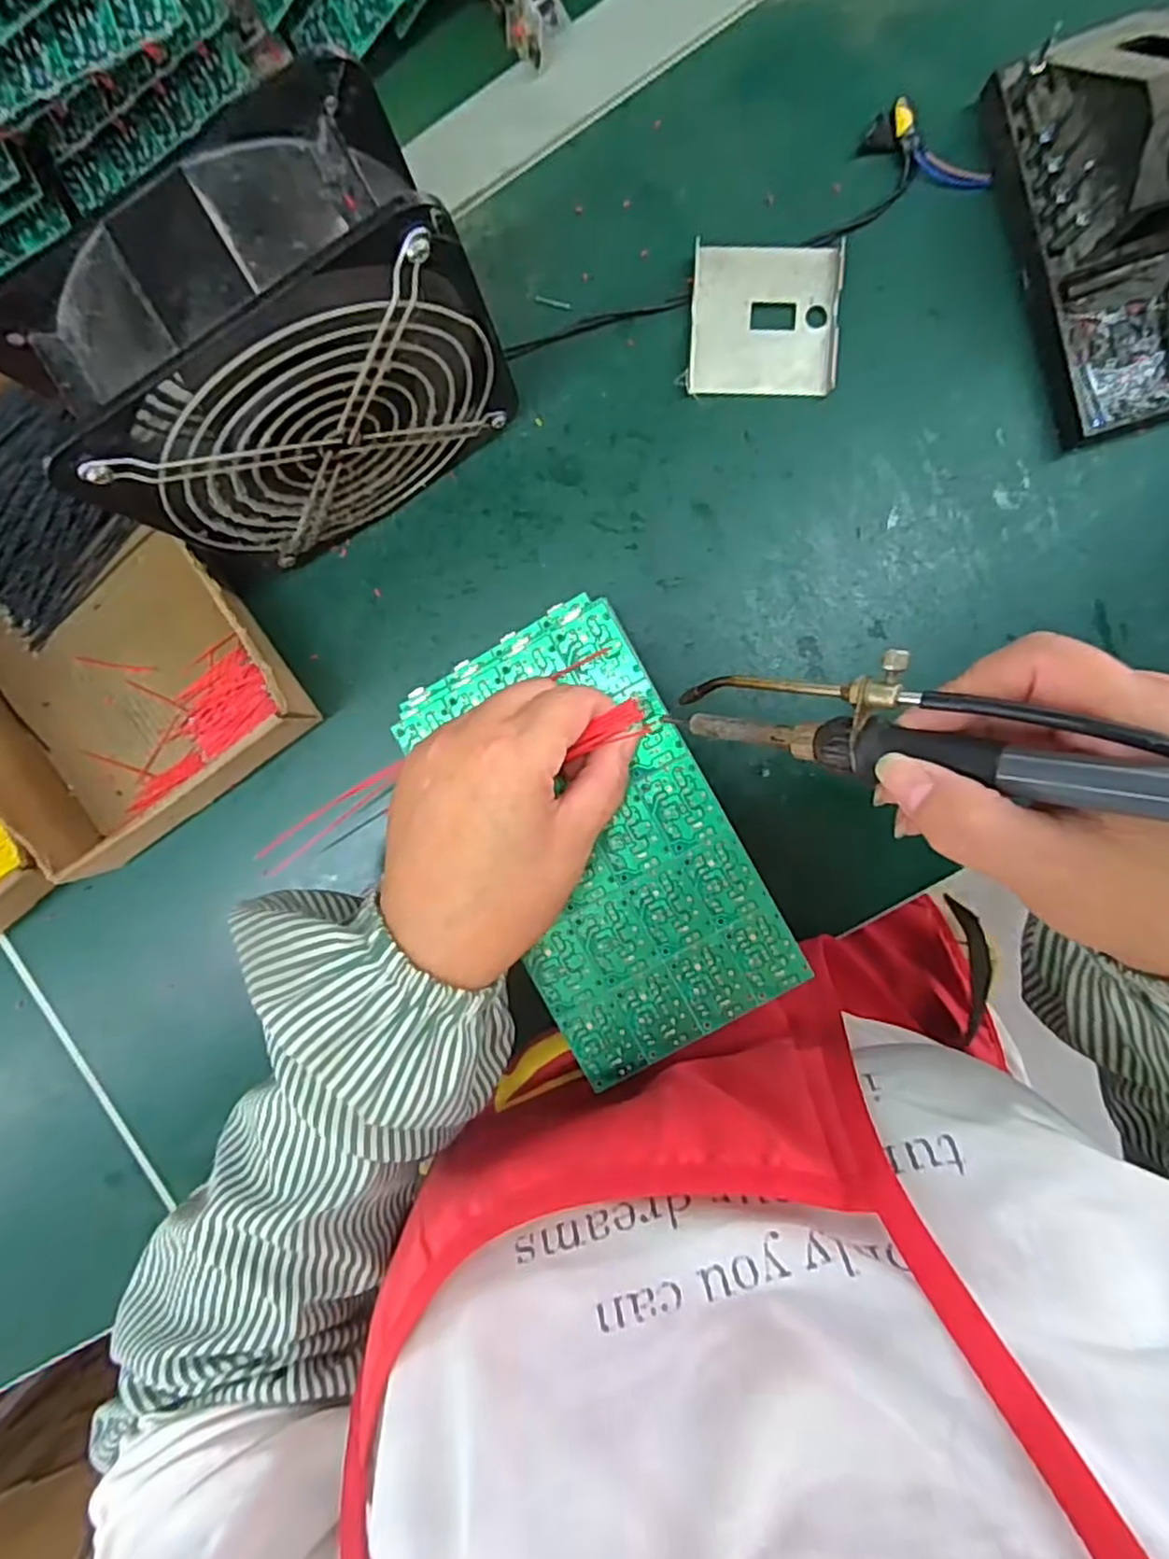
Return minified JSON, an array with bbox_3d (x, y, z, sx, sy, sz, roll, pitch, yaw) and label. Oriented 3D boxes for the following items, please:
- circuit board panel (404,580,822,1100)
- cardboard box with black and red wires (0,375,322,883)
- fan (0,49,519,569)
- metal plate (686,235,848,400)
[{"bbox_3d":[0.006,0.025,0.292,0.103,0.008,0.182,-28,89,5],"label":"circuit board panel"},{"bbox_3d":[-0.261,-0.085,0.352,0.154,0.045,0.247,-37,91,6],"label":"cardboard box with black and red wires"},{"bbox_3d":[-0.112,-0.156,0.282,0.150,0.151,0.061,-30,92,6],"label":"fan"},{"bbox_3d":[0.085,-0.215,0.331,0.068,0.012,0.062,1,94,4],"label":"metal plate"}]

